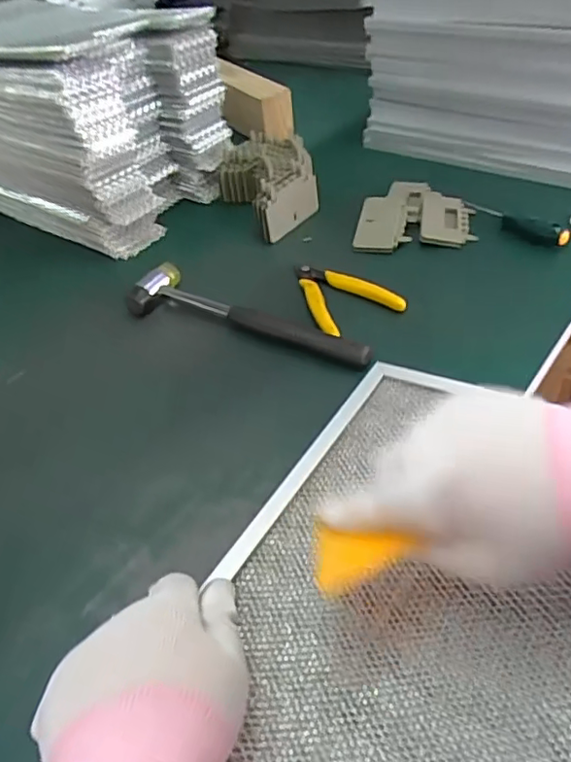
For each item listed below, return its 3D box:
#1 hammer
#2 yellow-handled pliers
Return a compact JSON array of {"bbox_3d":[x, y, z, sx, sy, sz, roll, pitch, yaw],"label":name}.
[{"bbox_3d":[-0.032,-0.063,0.533,0.236,0.024,0.062,13,48,20],"label":"hammer"},{"bbox_3d":[0.046,-0.081,0.547,0.077,0.013,0.105,-26,47,-19],"label":"yellow-handled pliers"}]

